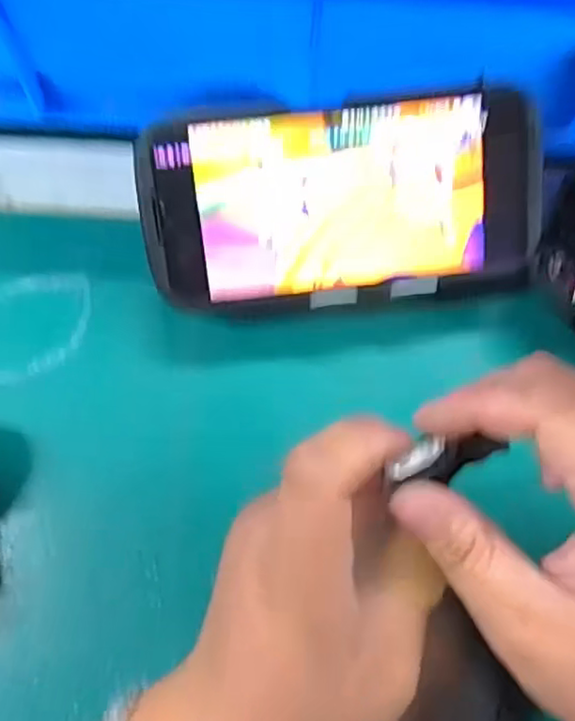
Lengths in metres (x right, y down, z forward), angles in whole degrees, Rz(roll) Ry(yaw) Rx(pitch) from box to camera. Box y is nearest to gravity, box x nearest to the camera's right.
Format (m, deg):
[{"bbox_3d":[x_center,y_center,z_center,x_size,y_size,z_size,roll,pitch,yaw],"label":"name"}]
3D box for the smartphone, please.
[{"bbox_3d":[0.025,-0.068,0.290,0.171,0.006,0.087,-6,106,-3],"label":"smartphone"}]

